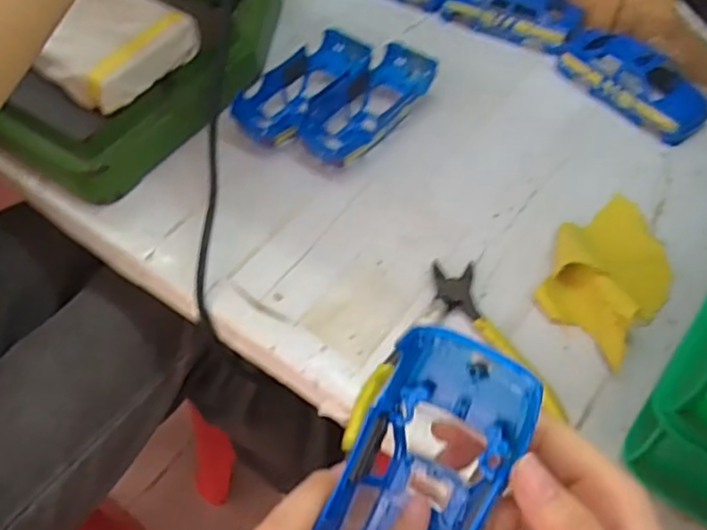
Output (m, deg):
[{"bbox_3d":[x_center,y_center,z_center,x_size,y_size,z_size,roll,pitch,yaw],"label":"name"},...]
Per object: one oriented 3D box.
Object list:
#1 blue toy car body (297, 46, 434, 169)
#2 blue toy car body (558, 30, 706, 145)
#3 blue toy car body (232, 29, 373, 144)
[{"bbox_3d":[0.011,-0.126,0.536,0.057,0.036,0.126,34,62,23],"label":"blue toy car body"},{"bbox_3d":[0.230,-0.155,0.552,0.051,0.038,0.132,-30,59,-19],"label":"blue toy car body"},{"bbox_3d":[-0.041,-0.145,0.554,0.069,0.035,0.137,31,60,21],"label":"blue toy car body"}]

